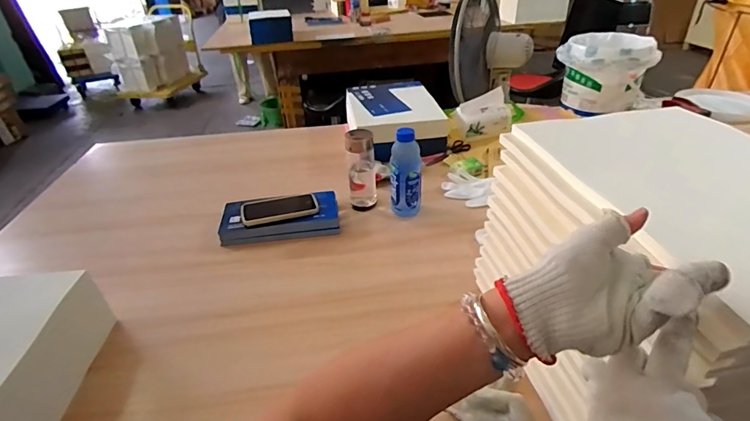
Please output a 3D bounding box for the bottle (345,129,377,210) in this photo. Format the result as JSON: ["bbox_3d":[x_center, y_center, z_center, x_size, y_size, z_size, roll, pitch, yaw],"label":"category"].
[{"bbox_3d":[-0.031,-0.094,0.975,0.065,0.186,0.053,-4,34,-2],"label":"bottle"}]

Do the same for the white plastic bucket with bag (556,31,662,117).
[{"bbox_3d":[0.742,-0.445,1.362,0.275,0.228,0.233,13,37,23],"label":"white plastic bucket with bag"}]

